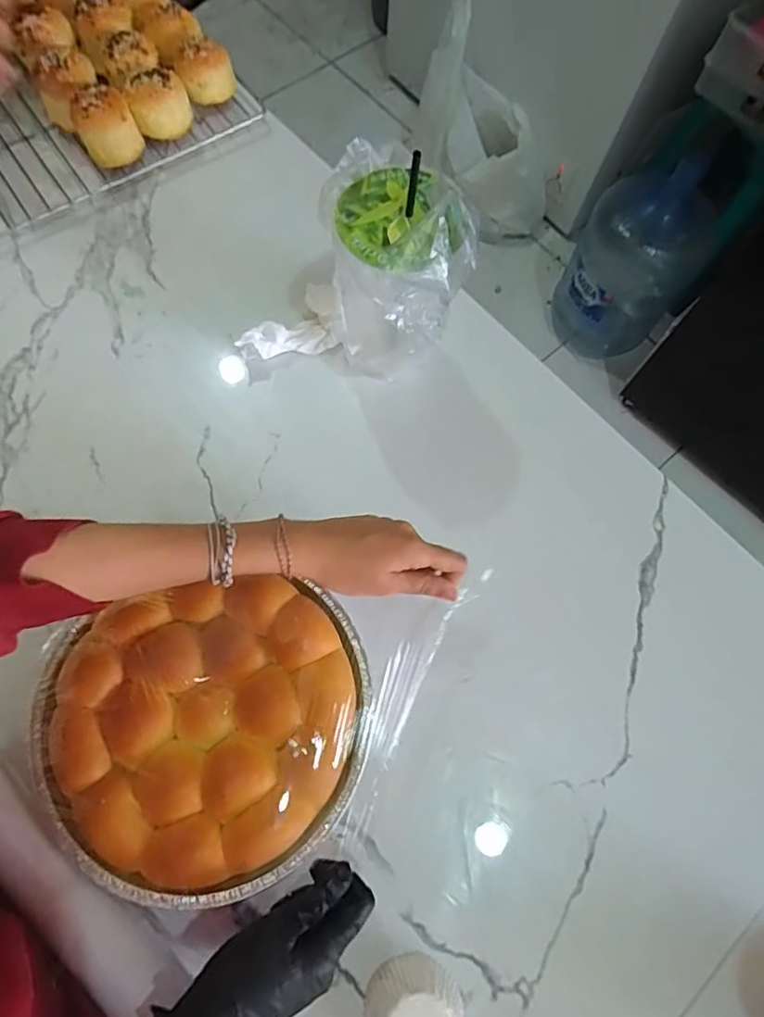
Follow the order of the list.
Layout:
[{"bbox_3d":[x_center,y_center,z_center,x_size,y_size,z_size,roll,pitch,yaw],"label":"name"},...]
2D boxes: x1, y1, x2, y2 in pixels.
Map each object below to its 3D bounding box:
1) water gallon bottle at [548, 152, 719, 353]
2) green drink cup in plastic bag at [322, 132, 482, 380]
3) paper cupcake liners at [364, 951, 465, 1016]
[{"bbox_3d":[0.597,-0.583,1.332,0.272,0.450,0.277,1,71,-2],"label":"water gallon bottle"},{"bbox_3d":[0.008,-0.169,0.444,0.088,0.179,0.100,-22,73,-10],"label":"green drink cup in plastic bag"},{"bbox_3d":[0.021,0.316,0.361,0.055,0.027,0.055,1,71,-2],"label":"paper cupcake liners"}]

